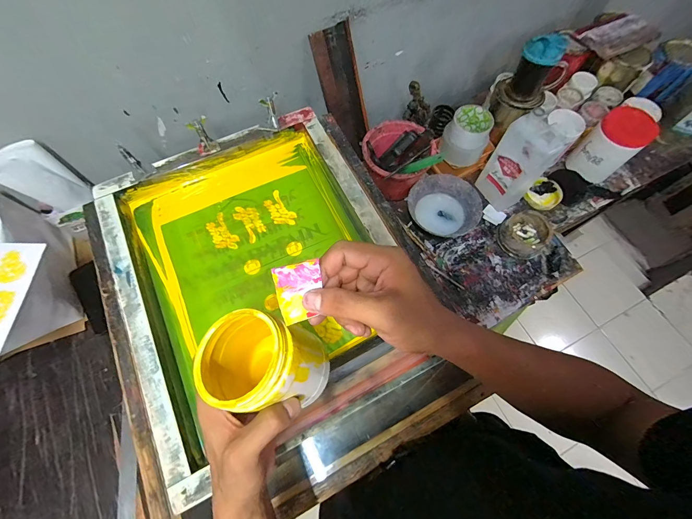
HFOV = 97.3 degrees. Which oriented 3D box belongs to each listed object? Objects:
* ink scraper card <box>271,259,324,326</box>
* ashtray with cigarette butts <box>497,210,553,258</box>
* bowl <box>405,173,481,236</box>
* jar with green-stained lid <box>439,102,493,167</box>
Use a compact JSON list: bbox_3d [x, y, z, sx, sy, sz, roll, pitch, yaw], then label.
[{"bbox_3d":[-0.036,0.025,0.240,0.035,0.051,0.006,-15,29,-15],"label":"ink scraper card"},{"bbox_3d":[0.390,-0.055,0.668,0.090,0.057,0.097,0,68,1],"label":"ashtray with cigarette butts"},{"bbox_3d":[0.218,-0.113,0.694,0.156,0.056,0.146,37,73,14],"label":"bowl"},{"bbox_3d":[0.272,-0.279,0.694,0.100,0.091,0.090,27,71,11],"label":"jar with green-stained lid"}]

